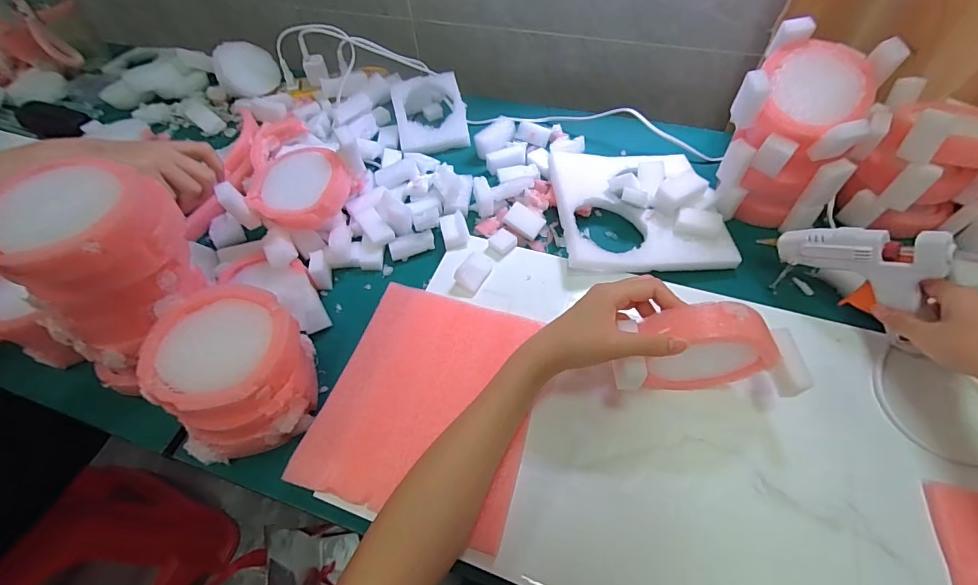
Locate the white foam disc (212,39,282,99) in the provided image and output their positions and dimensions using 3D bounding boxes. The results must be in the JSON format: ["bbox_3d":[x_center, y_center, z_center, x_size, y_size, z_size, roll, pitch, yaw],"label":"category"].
[{"bbox_3d":[-0.364,-0.334,0.665,0.100,0.032,0.084,43,56,-1],"label":"white foam disc"}]

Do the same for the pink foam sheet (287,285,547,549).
[{"bbox_3d":[-0.048,0.091,0.385,0.170,0.015,0.193,13,56,12],"label":"pink foam sheet"}]

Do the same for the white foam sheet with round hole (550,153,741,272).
[{"bbox_3d":[0.166,-0.103,0.498,0.175,0.020,0.178,-5,54,1],"label":"white foam sheet with round hole"}]

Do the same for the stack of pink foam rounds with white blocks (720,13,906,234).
[{"bbox_3d":[0.307,-0.156,0.443,0.123,0.149,0.103,31,62,24],"label":"stack of pink foam rounds with white blocks"}]

